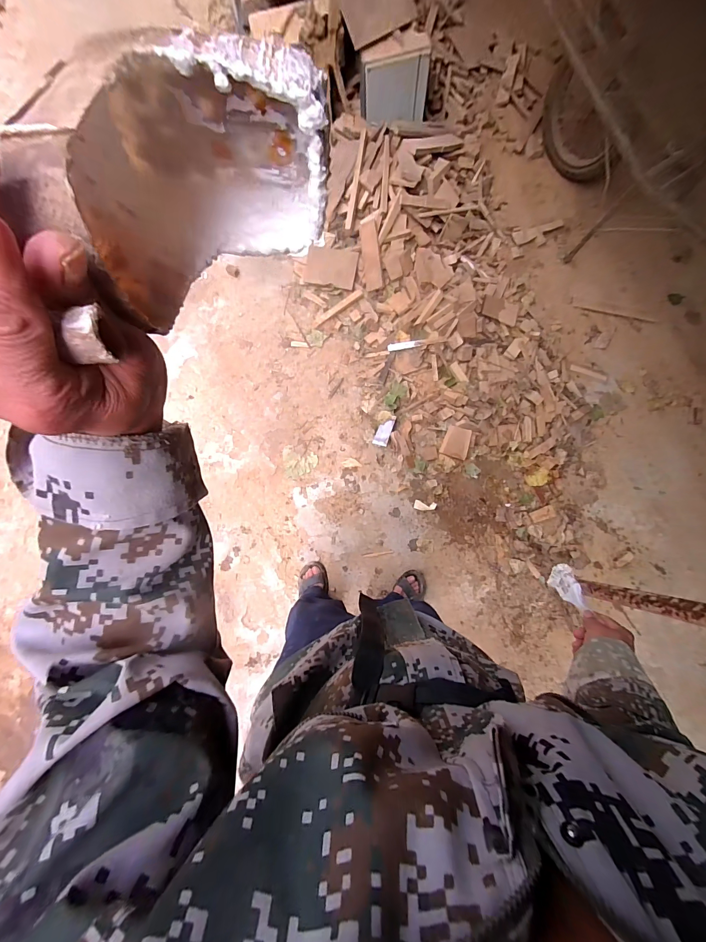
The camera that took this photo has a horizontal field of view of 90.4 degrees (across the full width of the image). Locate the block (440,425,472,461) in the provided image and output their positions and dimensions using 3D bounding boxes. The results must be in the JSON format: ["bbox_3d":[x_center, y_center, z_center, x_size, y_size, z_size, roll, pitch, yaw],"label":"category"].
[{"bbox_3d":[0.419,-0.116,1.413,0.101,0.011,0.119,20,96,16],"label":"block"}]

